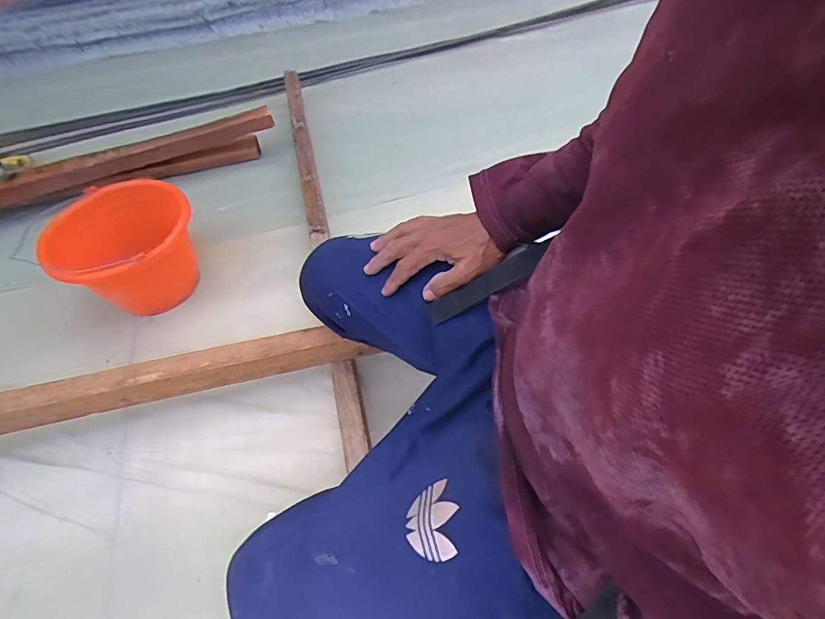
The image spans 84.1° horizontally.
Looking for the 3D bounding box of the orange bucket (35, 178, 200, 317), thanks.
[{"bbox_3d":[-0.501,-0.093,0.836,0.217,0.174,0.211,-2,53,2],"label":"orange bucket"}]

